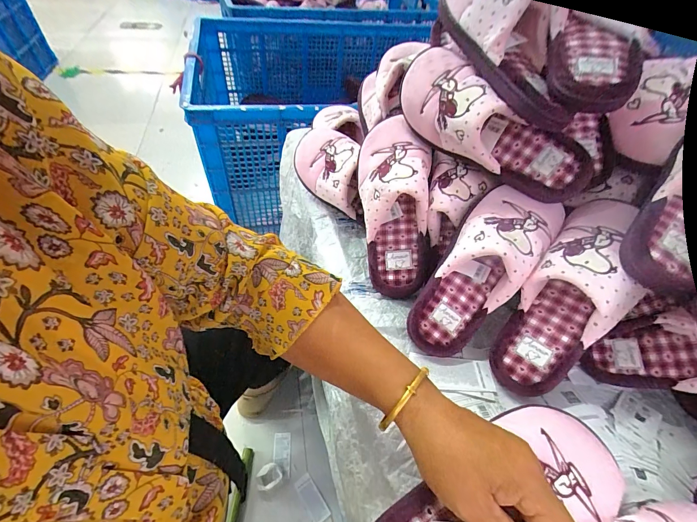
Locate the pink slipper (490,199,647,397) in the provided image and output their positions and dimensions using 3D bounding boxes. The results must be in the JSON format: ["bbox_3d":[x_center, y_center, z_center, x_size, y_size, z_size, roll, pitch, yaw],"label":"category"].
[{"bbox_3d":[0.245,0.038,0.361,0.094,0.078,0.241,27,94,16],"label":"pink slipper"}]

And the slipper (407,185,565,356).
[{"bbox_3d":[0.148,0.010,0.386,0.098,0.074,0.223,37,96,23],"label":"slipper"}]

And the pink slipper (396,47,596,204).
[{"bbox_3d":[0.163,-0.155,0.393,0.245,0.089,0.099,34,53,4],"label":"pink slipper"}]

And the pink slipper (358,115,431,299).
[{"bbox_3d":[0.065,-0.074,0.439,0.086,0.240,0.094,-5,7,-11],"label":"pink slipper"}]

